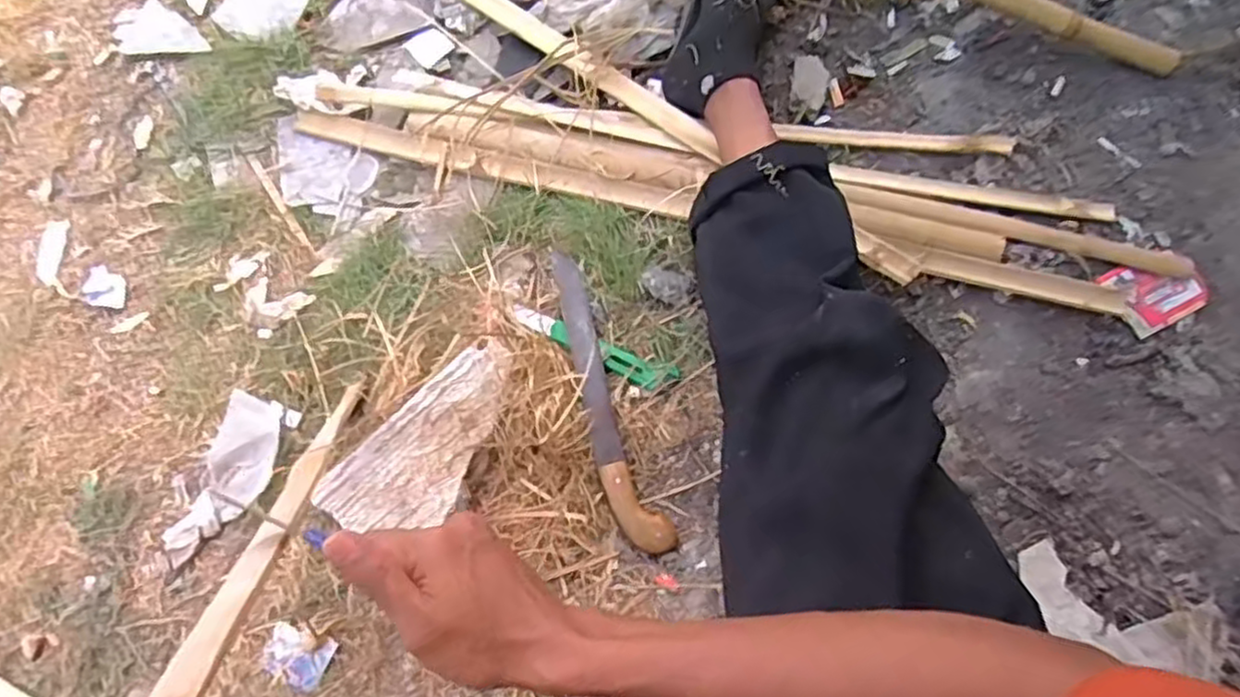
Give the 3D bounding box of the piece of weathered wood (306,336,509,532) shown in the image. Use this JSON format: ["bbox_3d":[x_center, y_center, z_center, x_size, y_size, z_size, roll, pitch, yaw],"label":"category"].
[{"bbox_3d":[-0.176,0.086,0.687,0.105,0.021,0.214,38,74,10],"label":"piece of weathered wood"}]

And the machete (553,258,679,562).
[{"bbox_3d":[-0.022,0.045,0.728,0.050,0.024,0.323,-18,73,-8],"label":"machete"}]

